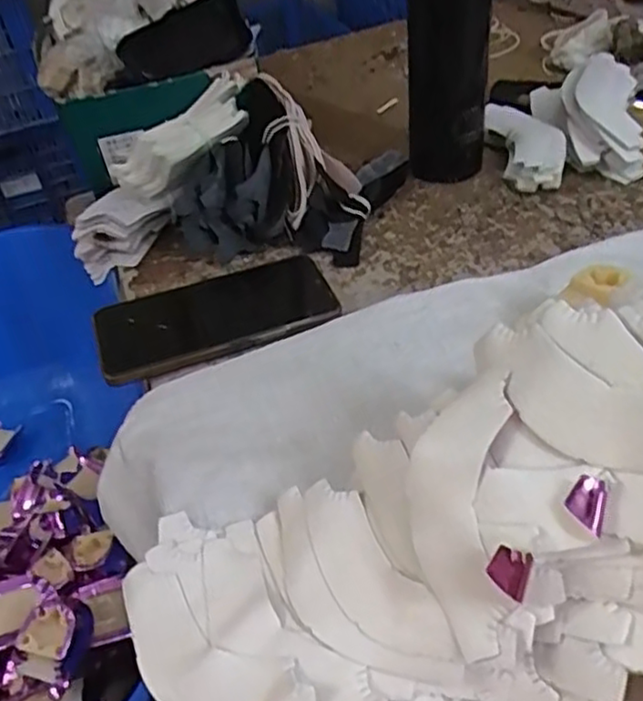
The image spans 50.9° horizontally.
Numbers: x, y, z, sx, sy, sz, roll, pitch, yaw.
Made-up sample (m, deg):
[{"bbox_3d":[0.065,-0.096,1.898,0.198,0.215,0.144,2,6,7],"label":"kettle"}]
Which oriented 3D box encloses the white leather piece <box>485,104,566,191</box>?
[{"bbox_3d":[0.178,-0.183,0.594,0.050,0.029,0.125,-9,43,-1],"label":"white leather piece"}]

